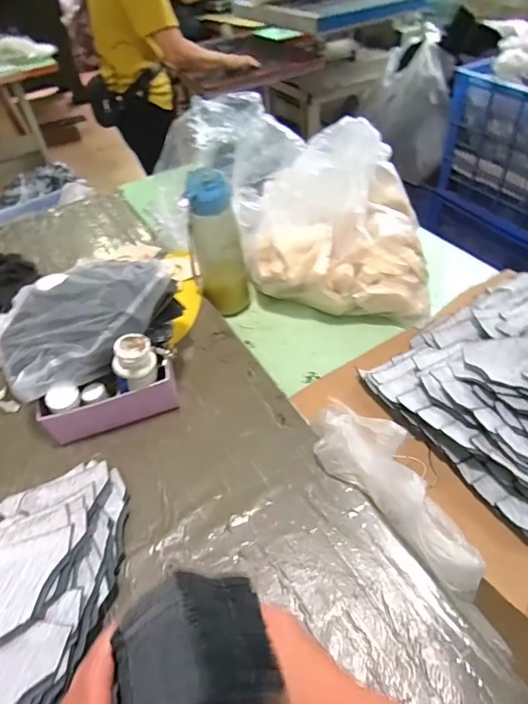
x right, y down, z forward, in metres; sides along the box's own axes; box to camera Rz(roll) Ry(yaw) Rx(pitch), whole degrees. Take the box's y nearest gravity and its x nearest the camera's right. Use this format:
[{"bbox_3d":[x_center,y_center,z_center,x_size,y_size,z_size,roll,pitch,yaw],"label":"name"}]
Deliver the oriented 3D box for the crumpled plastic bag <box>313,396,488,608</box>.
[{"bbox_3d":[0.136,0.131,0.490,0.082,0.050,0.239,-32,50,-23],"label":"crumpled plastic bag"}]

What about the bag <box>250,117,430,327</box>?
[{"bbox_3d":[0.127,-0.229,0.786,0.298,0.229,0.279,4,45,11],"label":"bag"}]

